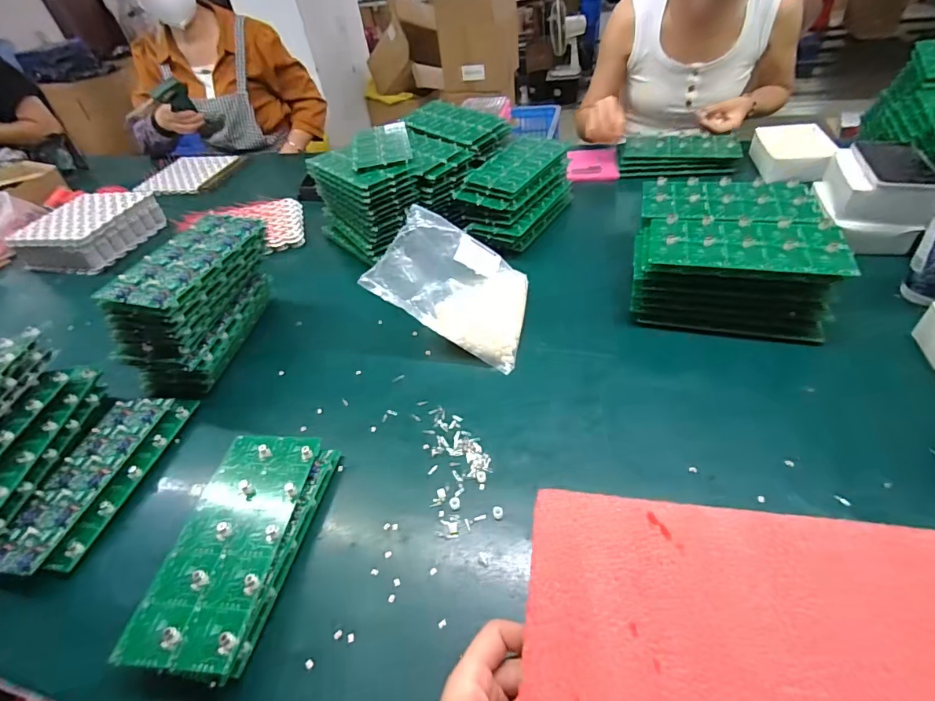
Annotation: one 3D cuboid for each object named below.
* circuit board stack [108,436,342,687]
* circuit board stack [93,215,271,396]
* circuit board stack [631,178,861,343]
[{"bbox_3d":[-0.221,0.184,0.450,0.115,0.042,0.224,0,44,10],"label":"circuit board stack"},{"bbox_3d":[-0.384,-0.075,0.664,0.112,0.149,0.234,4,45,14],"label":"circuit board stack"},{"bbox_3d":[0.363,-0.150,0.652,0.235,0.084,0.253,4,45,14],"label":"circuit board stack"}]

